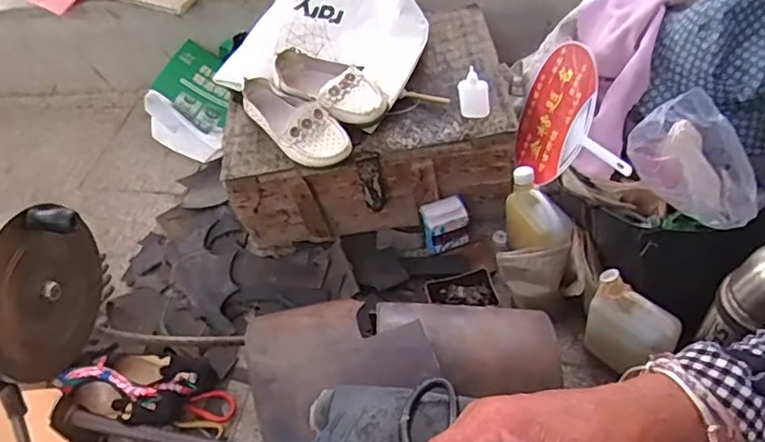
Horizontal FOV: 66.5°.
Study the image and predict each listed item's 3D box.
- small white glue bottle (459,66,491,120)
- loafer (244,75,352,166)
[{"bbox_3d":[0.138,-0.191,0.872,0.047,0.096,0.021,-1,49,10],"label":"small white glue bottle"},{"bbox_3d":[-0.142,-0.156,0.927,0.211,0.062,0.078,32,61,32],"label":"loafer"}]

